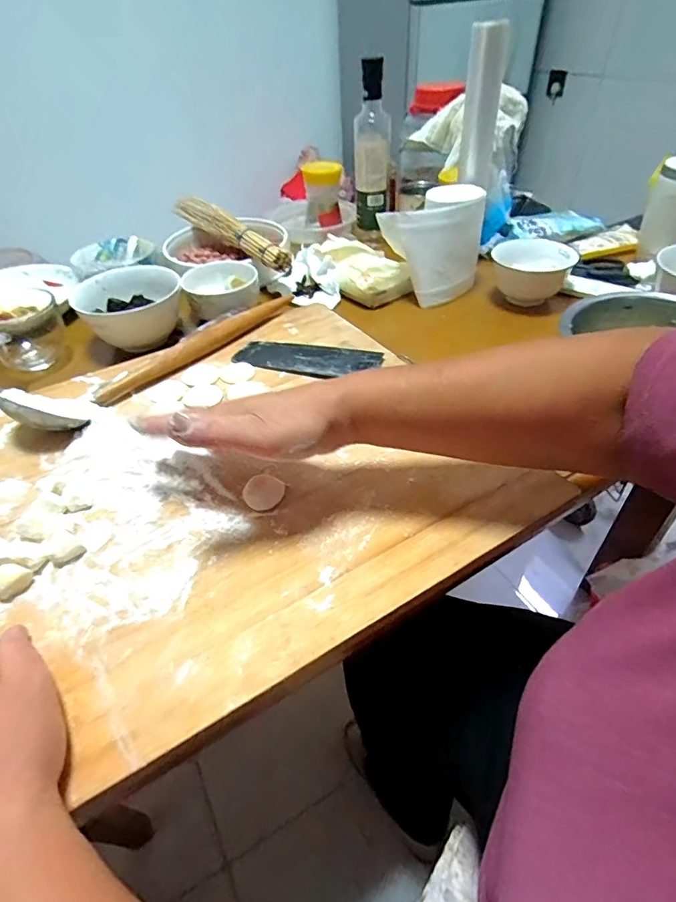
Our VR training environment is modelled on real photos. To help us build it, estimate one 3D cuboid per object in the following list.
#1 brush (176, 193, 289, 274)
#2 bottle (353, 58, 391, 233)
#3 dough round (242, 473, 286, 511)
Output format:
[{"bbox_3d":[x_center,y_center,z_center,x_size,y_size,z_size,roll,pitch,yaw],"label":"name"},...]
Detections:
[{"bbox_3d":[-0.186,-0.375,0.803,0.041,0.030,0.356,-30,49,-26],"label":"brush"},{"bbox_3d":[0.057,-0.492,0.777,0.055,0.220,0.051,3,43,7],"label":"bottle"},{"bbox_3d":[-0.065,0.035,0.414,0.034,0.006,0.036,-1,45,1],"label":"dough round"}]

